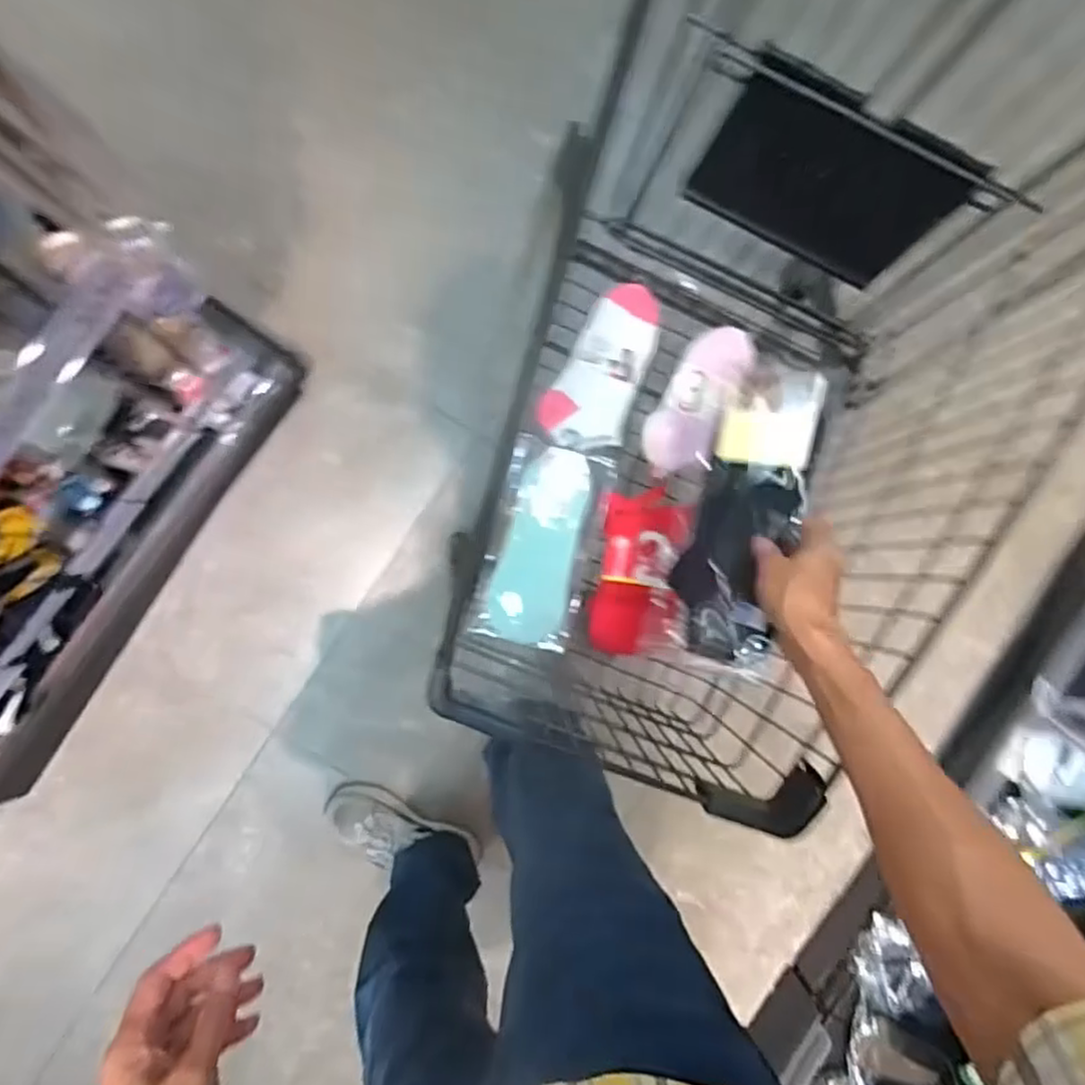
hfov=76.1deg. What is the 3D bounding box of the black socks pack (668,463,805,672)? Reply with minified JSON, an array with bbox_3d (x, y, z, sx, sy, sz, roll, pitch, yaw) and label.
[{"bbox_3d":[0.168,0.016,0.602,0.097,0.020,0.169,10,95,36],"label":"black socks pack"}]

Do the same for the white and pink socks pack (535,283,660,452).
[{"bbox_3d":[0.071,-0.189,0.767,0.095,0.036,0.194,28,77,-8],"label":"white and pink socks pack"}]

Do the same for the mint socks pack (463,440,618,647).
[{"bbox_3d":[0.001,0.003,0.764,0.109,0.029,0.220,13,91,-8],"label":"mint socks pack"}]

